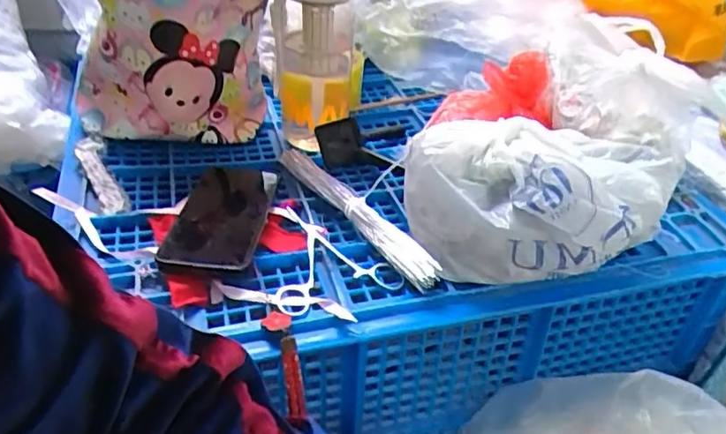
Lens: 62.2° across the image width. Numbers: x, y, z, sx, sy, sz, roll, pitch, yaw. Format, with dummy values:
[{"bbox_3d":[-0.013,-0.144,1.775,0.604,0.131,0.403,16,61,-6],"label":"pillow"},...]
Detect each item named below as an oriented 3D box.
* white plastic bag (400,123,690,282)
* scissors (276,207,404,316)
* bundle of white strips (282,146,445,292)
[{"bbox_3d":[0.158,-0.018,0.541,0.238,0.110,0.151,1,37,-3],"label":"white plastic bag"},{"bbox_3d":[-0.034,0.032,0.546,0.107,0.014,0.127,-9,39,-16],"label":"scissors"},{"bbox_3d":[-0.011,-0.012,0.581,0.025,0.021,0.247,-21,43,-29],"label":"bundle of white strips"}]

